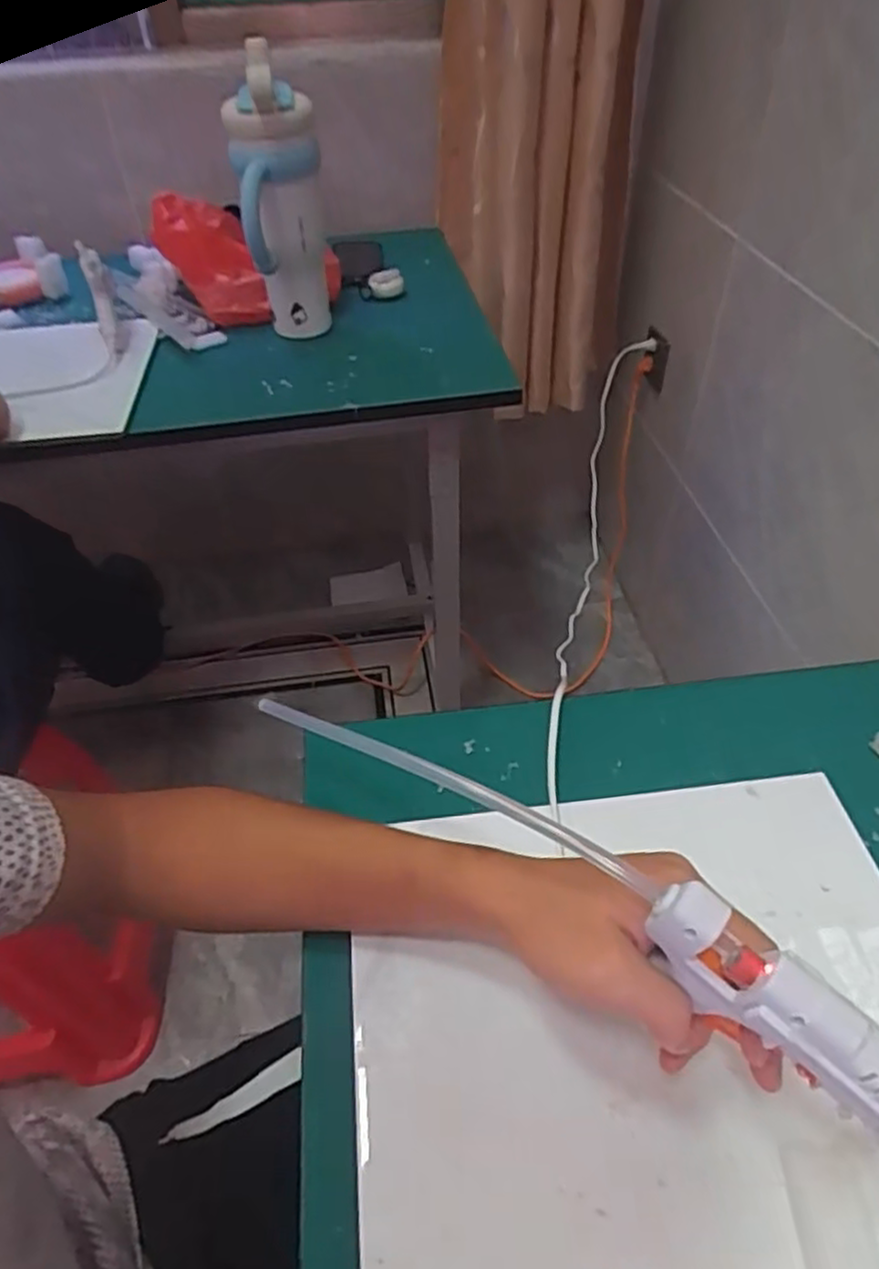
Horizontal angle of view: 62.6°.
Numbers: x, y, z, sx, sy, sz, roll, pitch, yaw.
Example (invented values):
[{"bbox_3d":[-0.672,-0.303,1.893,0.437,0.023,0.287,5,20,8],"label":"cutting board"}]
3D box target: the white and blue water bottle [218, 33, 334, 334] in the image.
[{"bbox_3d":[-0.176,-0.474,0.824,0.092,0.287,0.110,-12,47,-9],"label":"white and blue water bottle"}]

